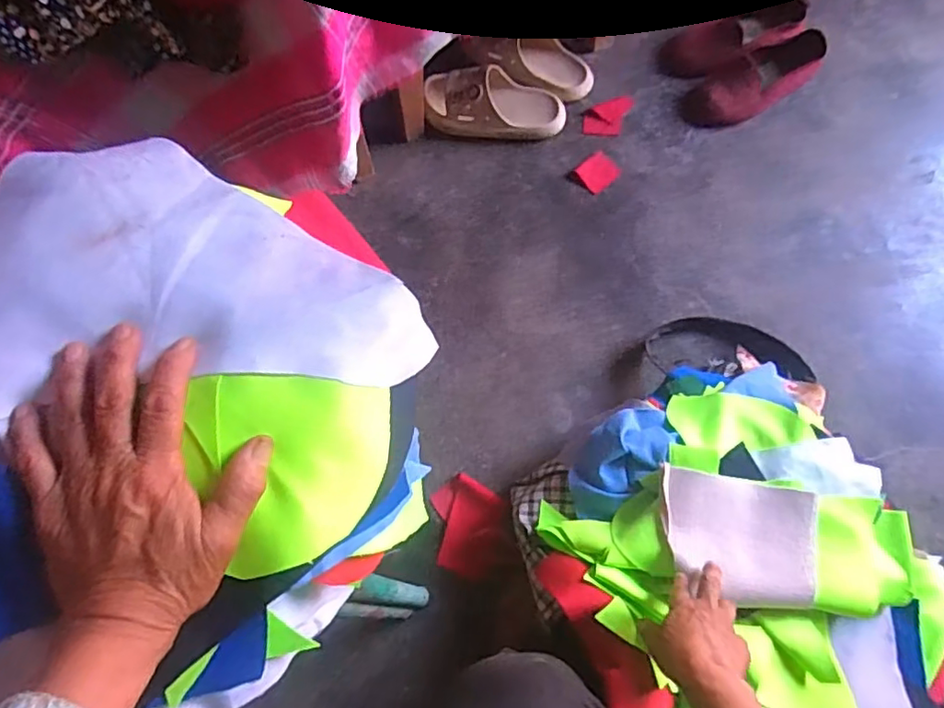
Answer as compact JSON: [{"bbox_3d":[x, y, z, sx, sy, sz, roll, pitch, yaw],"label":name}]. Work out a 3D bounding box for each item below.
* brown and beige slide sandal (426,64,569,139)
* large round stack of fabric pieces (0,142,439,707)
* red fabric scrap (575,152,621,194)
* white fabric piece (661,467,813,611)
[{"bbox_3d":[0.036,-0.374,0.906,0.211,0.060,0.089,7,73,1],"label":"brown and beige slide sandal"},{"bbox_3d":[-0.202,0.040,0.365,0.345,0.085,0.323,0,73,-1],"label":"large round stack of fabric pieces"},{"bbox_3d":[0.185,-0.268,0.888,0.058,0.006,0.052,-43,79,-12],"label":"red fabric scrap"},{"bbox_3d":[0.288,0.198,0.650,0.166,0.016,0.127,10,73,1],"label":"white fabric piece"}]

